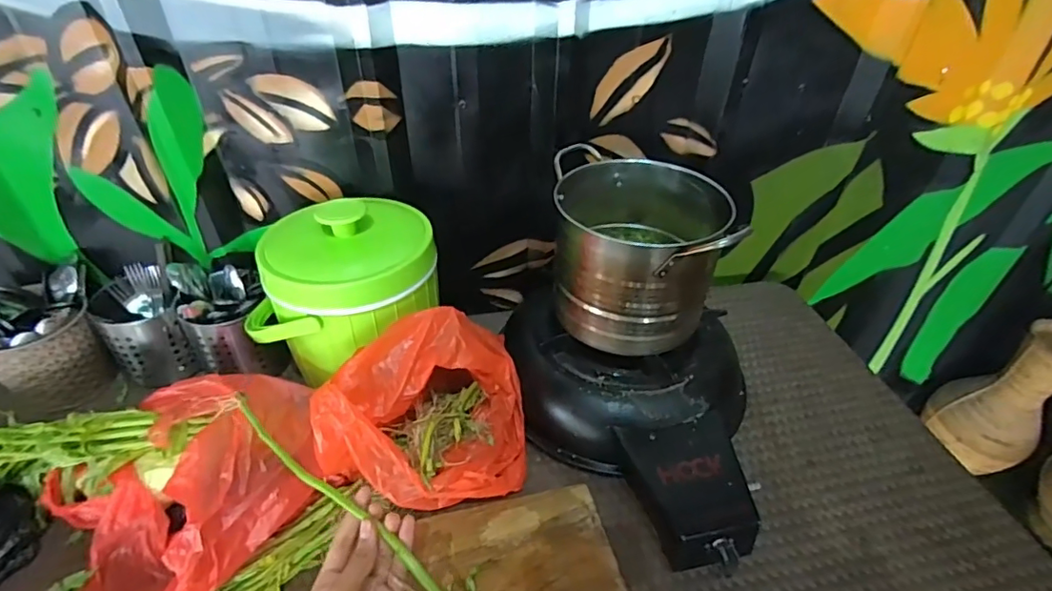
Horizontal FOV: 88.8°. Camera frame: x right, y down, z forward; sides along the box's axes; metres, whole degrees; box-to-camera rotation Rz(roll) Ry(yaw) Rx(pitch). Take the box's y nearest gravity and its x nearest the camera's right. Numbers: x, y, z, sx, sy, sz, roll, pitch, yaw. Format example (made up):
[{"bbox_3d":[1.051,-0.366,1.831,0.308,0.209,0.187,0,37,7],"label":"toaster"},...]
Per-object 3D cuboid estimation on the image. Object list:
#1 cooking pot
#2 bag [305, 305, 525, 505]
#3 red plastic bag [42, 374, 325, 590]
[{"bbox_3d":[0.142,-0.066,0.710,0.204,0.186,0.227,5,41,3],"label":"cooking pot"},{"bbox_3d":[-0.114,0.135,0.651,0.220,0.166,0.194,2,41,0],"label":"bag"},{"bbox_3d":[-0.371,0.197,0.597,0.257,0.124,0.258,28,47,27],"label":"red plastic bag"}]

